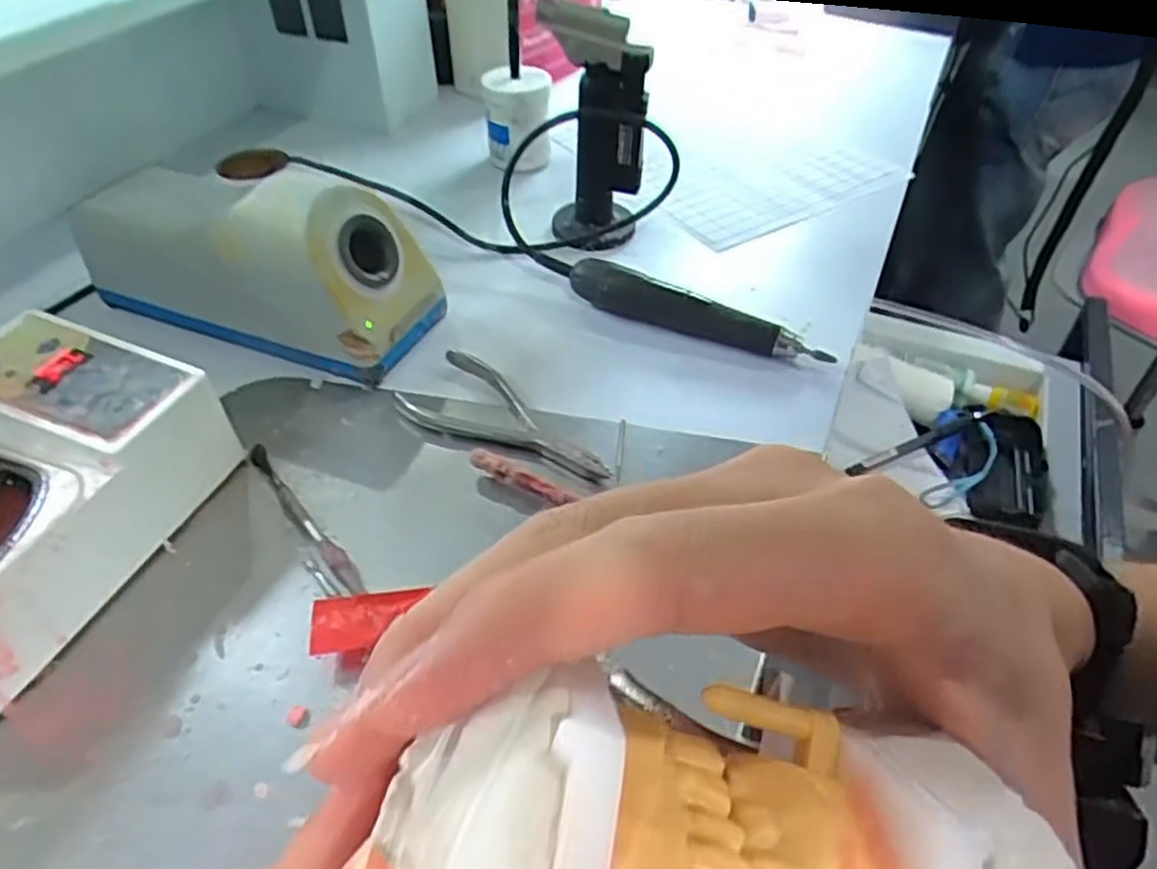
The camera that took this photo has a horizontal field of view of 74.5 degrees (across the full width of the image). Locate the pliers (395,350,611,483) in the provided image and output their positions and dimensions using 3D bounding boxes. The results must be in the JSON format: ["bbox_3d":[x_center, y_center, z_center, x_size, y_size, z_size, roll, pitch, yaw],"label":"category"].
[{"bbox_3d":[-0.035,-0.011,0.415,0.130,0.012,0.056,21,48,20],"label":"pliers"}]

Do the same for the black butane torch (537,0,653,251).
[{"bbox_3d":[0.012,-0.210,0.511,0.065,0.151,0.075,2,44,3],"label":"black butane torch"}]

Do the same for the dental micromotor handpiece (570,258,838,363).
[{"bbox_3d":[0.070,-0.075,0.467,0.164,0.030,0.024,23,49,22],"label":"dental micromotor handpiece"}]

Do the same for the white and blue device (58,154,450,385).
[{"bbox_3d":[-0.195,-0.108,0.455,0.206,0.096,0.087,16,47,16],"label":"white and blue device"}]

